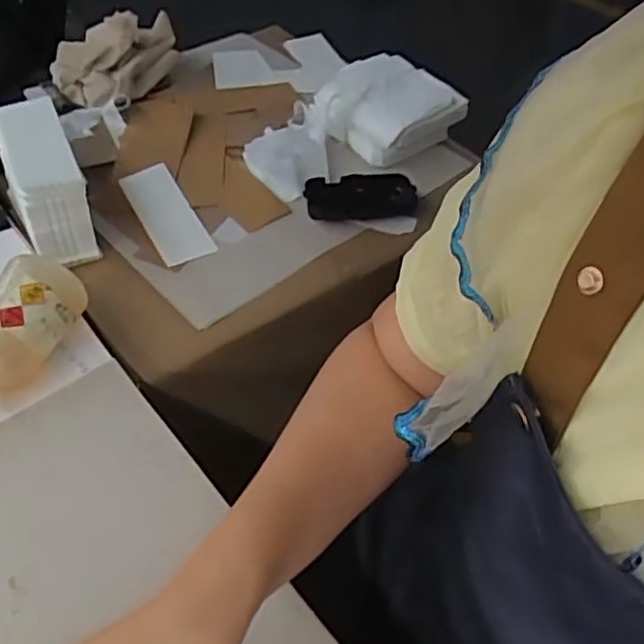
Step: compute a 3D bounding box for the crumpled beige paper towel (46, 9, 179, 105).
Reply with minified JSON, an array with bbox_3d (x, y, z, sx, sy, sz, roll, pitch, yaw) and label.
[{"bbox_3d":[-0.244,-0.322,0.823,0.088,0.067,0.151,24,52,18],"label":"crumpled beige paper towel"}]

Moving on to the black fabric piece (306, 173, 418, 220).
[{"bbox_3d":[0.040,-0.129,0.693,0.116,0.035,0.045,-10,49,-11],"label":"black fabric piece"}]

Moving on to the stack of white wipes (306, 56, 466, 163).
[{"bbox_3d":[0.065,-0.238,0.769,0.148,0.051,0.132,-28,55,-24],"label":"stack of white wipes"}]

